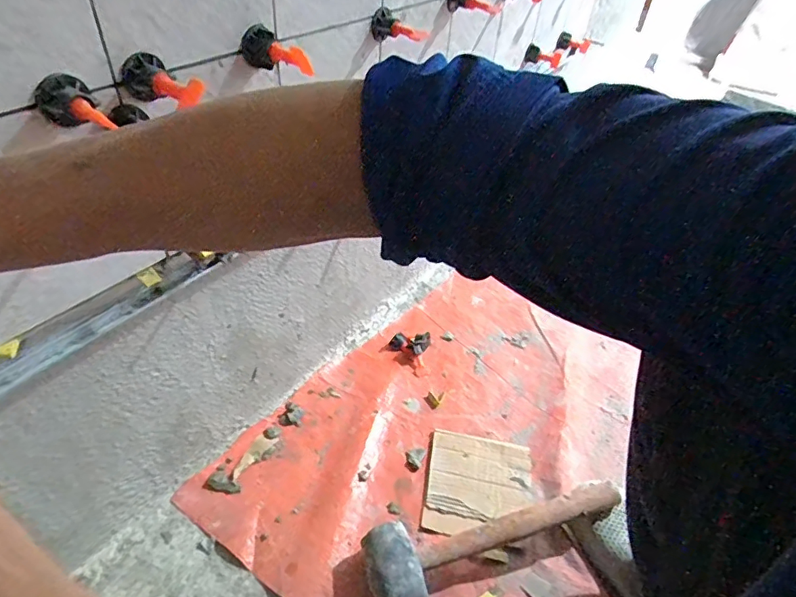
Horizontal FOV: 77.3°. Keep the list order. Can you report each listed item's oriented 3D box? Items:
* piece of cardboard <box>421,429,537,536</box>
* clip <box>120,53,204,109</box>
[{"bbox_3d":[0.119,0.268,0.722,0.151,0.009,0.153,10,44,3],"label":"piece of cardboard"},{"bbox_3d":[-0.163,-0.147,0.345,0.055,0.026,0.032,34,49,27],"label":"clip"}]

